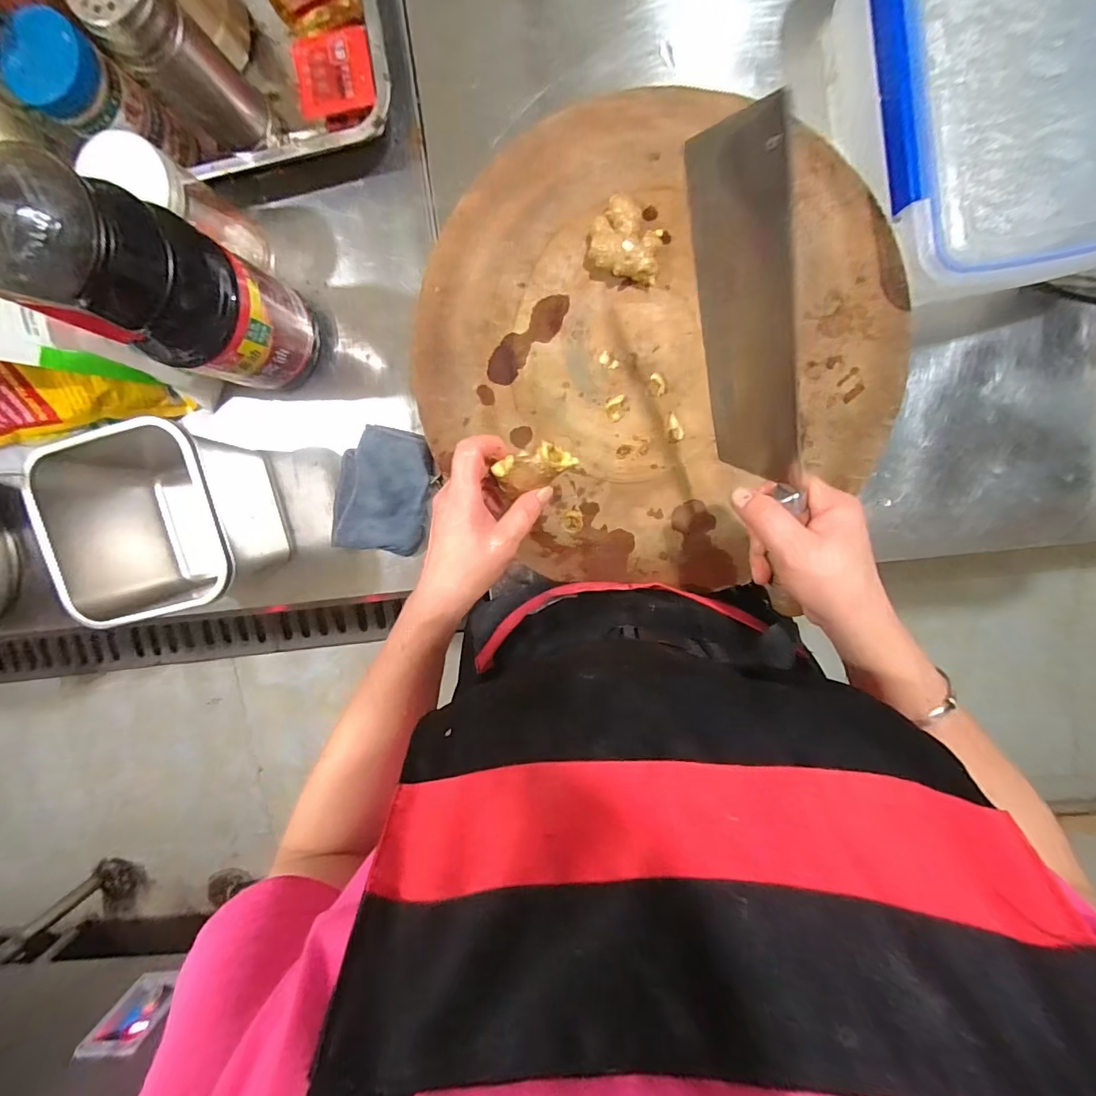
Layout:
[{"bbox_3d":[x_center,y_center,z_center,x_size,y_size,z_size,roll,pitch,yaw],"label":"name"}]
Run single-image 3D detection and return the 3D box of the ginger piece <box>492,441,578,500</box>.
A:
[{"bbox_3d":[-0.010,-0.060,0.353,0.060,0.023,0.028,-23,97,7],"label":"ginger piece"}]

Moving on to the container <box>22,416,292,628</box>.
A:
[{"bbox_3d":[-0.399,-0.037,0.510,0.175,0.137,0.182,-10,98,6],"label":"container"}]

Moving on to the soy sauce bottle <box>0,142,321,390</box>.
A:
[{"bbox_3d":[-0.308,-0.208,0.379,0.087,0.286,0.114,20,100,1],"label":"soy sauce bottle"}]

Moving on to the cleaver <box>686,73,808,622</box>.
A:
[{"bbox_3d":[0.136,-0.098,0.316,0.023,0.086,0.297,-16,119,7],"label":"cleaver"}]

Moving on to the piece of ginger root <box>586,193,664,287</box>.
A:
[{"bbox_3d":[0.067,-0.263,0.405,0.059,0.028,0.056,11,100,2],"label":"piece of ginger root"}]

